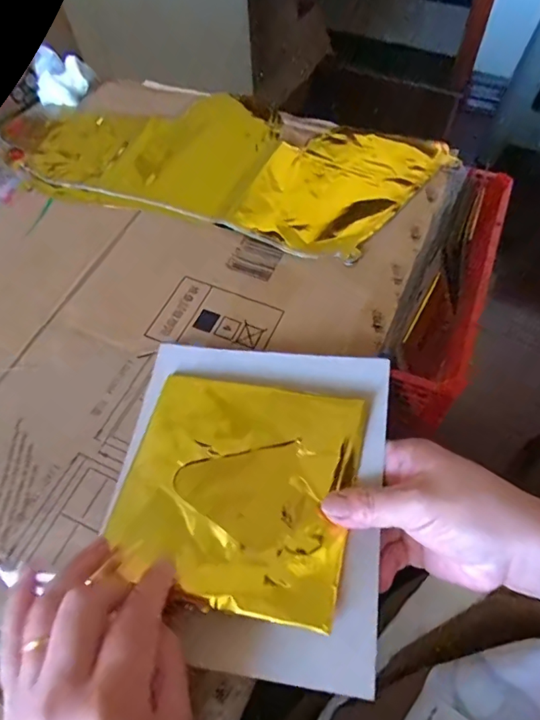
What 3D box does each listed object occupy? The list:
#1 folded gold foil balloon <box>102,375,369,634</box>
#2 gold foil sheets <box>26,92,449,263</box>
[{"bbox_3d":[-0.020,0.073,0.292,0.136,0.012,0.130,10,59,10],"label":"folded gold foil balloon"},{"bbox_3d":[-0.047,-0.197,0.476,0.393,0.008,0.178,16,61,14],"label":"gold foil sheets"}]

